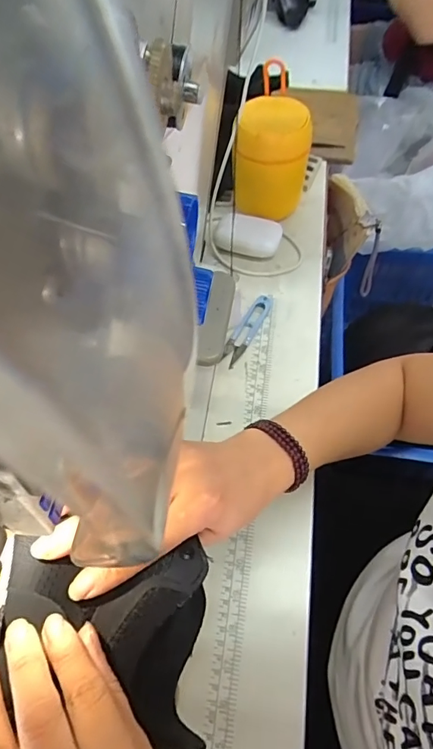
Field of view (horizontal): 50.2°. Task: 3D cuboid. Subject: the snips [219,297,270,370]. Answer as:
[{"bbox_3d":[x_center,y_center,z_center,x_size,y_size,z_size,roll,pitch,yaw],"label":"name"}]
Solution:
[{"bbox_3d":[0.034,-0.052,0.526,0.022,0.009,0.098,26,61,14],"label":"snips"}]

